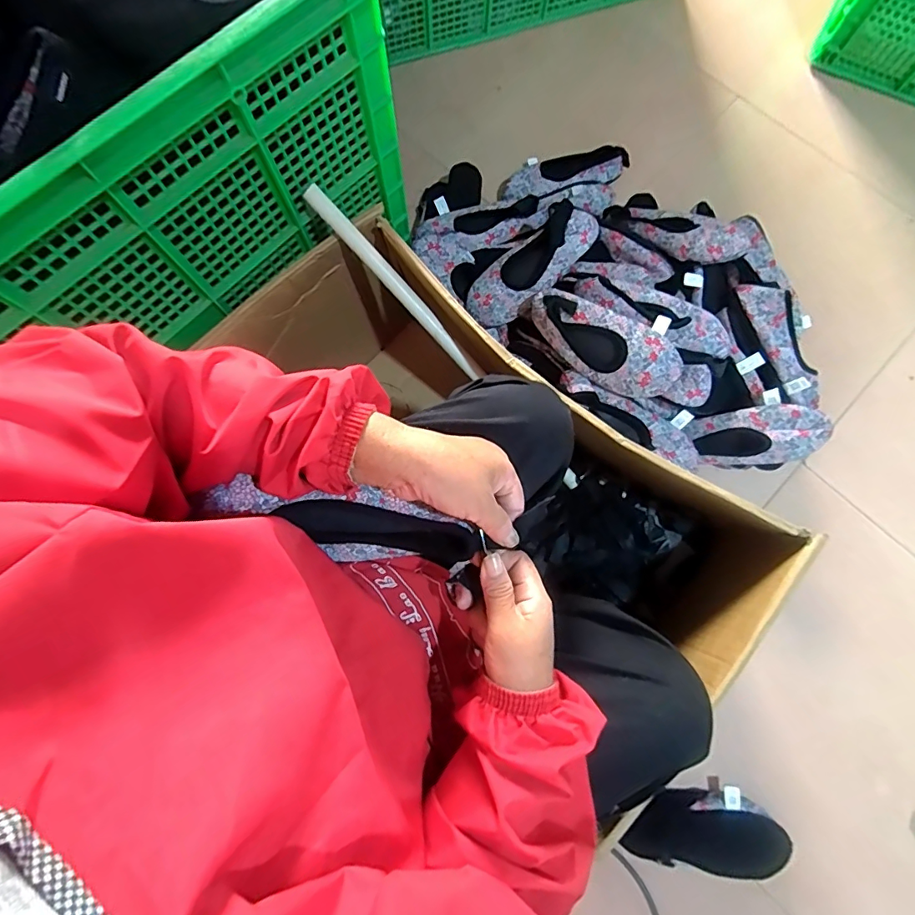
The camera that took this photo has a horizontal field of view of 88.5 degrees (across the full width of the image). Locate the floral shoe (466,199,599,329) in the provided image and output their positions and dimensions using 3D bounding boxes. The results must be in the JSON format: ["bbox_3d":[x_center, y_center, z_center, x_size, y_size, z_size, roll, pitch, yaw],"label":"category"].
[{"bbox_3d":[0.124,-0.329,0.812,0.254,0.053,0.101,-38,79,15],"label":"floral shoe"}]

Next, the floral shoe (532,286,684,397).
[{"bbox_3d":[0.229,-0.181,0.751,0.254,0.057,0.100,31,80,7],"label":"floral shoe"}]

